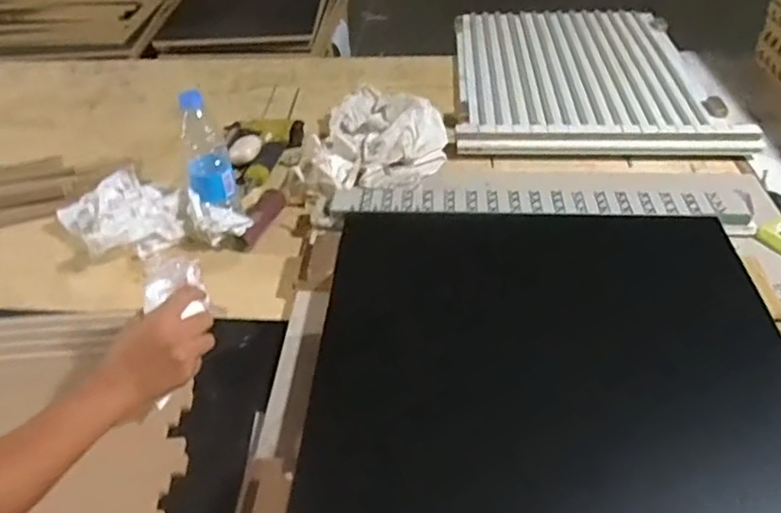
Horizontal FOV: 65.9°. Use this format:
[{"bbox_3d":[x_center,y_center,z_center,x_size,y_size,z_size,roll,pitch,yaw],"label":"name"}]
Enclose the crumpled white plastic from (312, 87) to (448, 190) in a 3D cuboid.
[{"bbox_3d":[-0.011,-0.236,1.066,0.217,0.071,0.361,2,42,5],"label":"crumpled white plastic"}]

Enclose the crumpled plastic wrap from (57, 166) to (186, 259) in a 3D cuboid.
[{"bbox_3d":[-0.404,-0.066,0.911,0.147,0.072,0.174,-32,50,-28],"label":"crumpled plastic wrap"}]

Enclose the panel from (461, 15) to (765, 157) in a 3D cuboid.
[{"bbox_3d":[0.379,-0.376,1.222,0.480,0.033,0.580,1,42,4],"label":"panel"}]

